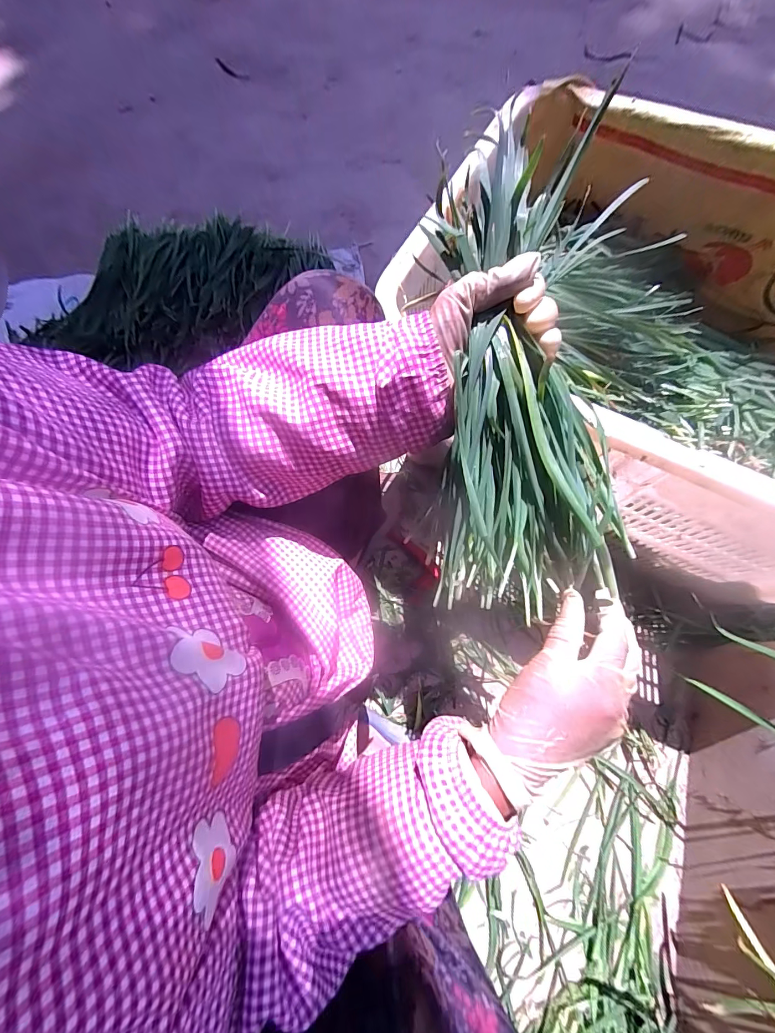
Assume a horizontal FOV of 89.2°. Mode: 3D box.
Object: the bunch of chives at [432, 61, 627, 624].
[{"bbox_3d":[0.096,-0.087,0.283,0.118,0.062,0.312,-3,95,1],"label":"bunch of chives"}]

